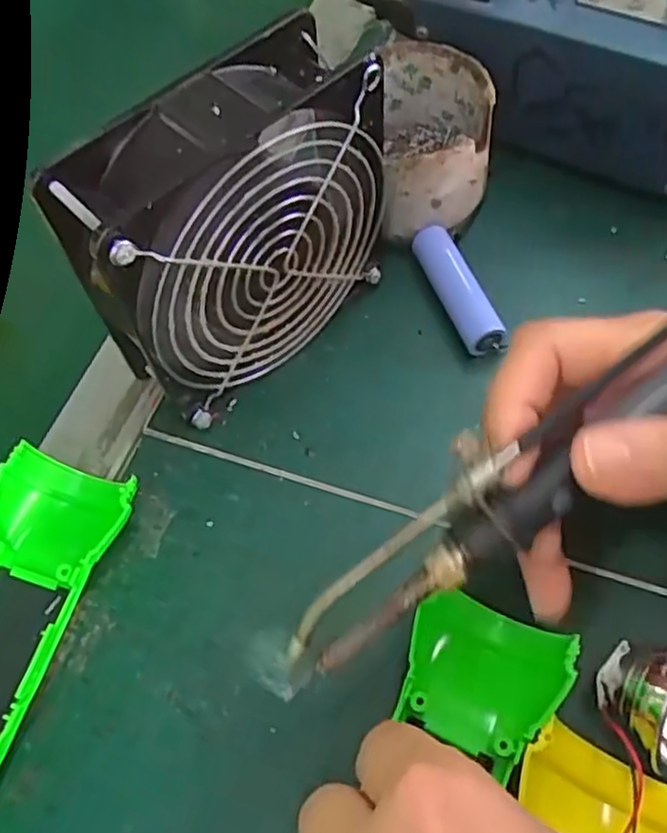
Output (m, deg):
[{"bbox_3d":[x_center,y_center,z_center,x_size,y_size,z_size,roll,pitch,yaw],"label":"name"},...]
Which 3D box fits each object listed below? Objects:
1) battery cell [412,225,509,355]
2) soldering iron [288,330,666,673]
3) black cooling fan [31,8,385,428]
[{"bbox_3d":[0.057,-0.057,0.322,0.018,0.019,0.065,-19,61,-7],"label":"battery cell"},{"bbox_3d":[0.068,0.005,0.205,0.203,0.024,0.026,-37,64,1],"label":"soldering iron"},{"bbox_3d":[-0.038,-0.065,0.275,0.122,0.122,0.044,-41,66,-18],"label":"black cooling fan"}]

